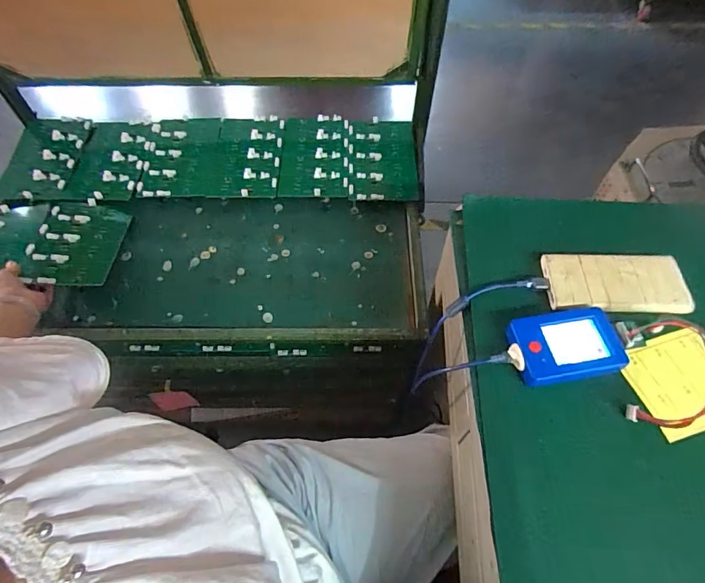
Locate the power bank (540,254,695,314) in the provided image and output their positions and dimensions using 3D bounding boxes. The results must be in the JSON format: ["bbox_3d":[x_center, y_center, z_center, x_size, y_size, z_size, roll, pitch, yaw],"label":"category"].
[{"bbox_3d":[0.300,-0.010,0.493,0.152,0.014,0.075,2,58,2],"label":"power bank"}]

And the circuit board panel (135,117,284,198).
[{"bbox_3d":[-0.292,-0.285,0.913,0.280,0.022,0.232,-1,58,0],"label":"circuit board panel"}]

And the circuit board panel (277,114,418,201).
[{"bbox_3d":[-0.009,-0.284,0.907,0.274,0.010,0.229,1,60,2],"label":"circuit board panel"}]

